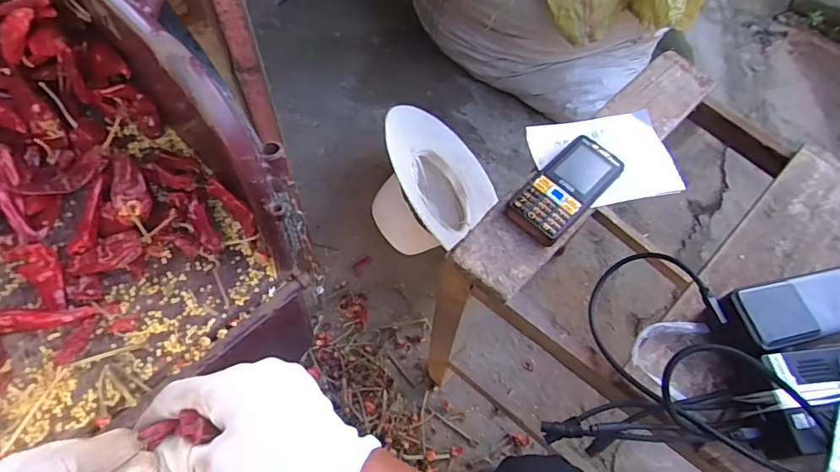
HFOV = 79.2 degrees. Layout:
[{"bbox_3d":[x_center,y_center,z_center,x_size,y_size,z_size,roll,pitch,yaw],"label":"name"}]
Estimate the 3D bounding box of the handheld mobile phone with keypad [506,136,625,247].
[{"bbox_3d":[0.144,-0.047,0.500,0.061,0.018,0.125,40,65,18],"label":"handheld mobile phone with keypad"}]

